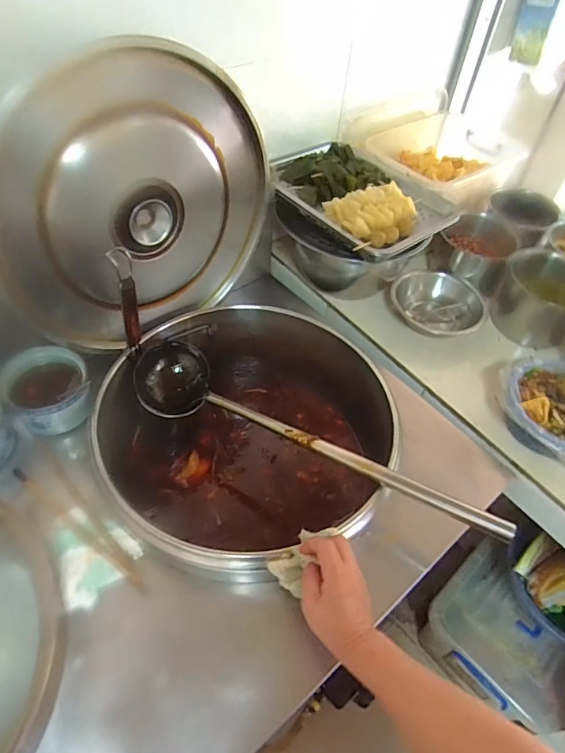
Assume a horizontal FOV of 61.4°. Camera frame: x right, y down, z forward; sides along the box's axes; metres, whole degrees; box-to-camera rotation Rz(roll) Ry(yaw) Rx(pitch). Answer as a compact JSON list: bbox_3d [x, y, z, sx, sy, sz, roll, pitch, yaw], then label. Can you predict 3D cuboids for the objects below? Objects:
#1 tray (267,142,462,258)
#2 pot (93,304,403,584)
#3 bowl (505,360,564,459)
[{"bbox_3d":[0.139,-0.354,0.903,0.271,0.054,0.335,-28,58,-25],"label":"tray"},{"bbox_3d":[-0.082,0.117,0.808,0.405,0.219,0.422,3,50,-4],"label":"pot"},{"bbox_3d":[0.453,0.057,0.786,0.171,0.065,0.174,3,50,-4],"label":"bowl"}]

